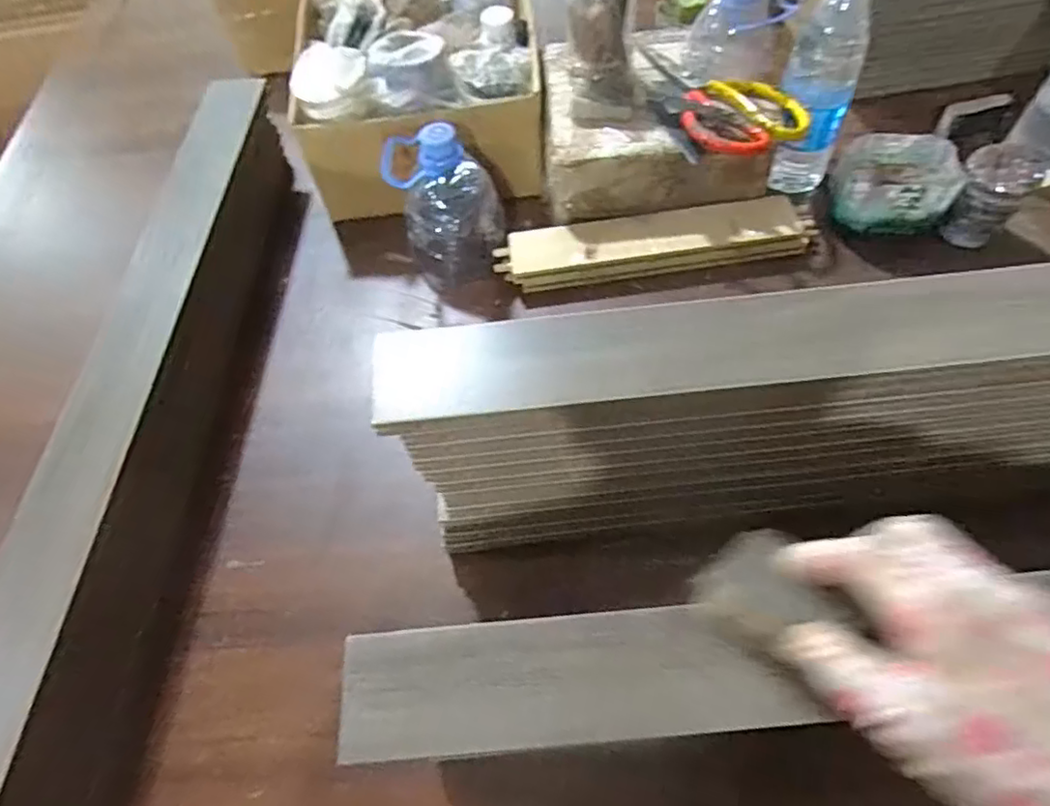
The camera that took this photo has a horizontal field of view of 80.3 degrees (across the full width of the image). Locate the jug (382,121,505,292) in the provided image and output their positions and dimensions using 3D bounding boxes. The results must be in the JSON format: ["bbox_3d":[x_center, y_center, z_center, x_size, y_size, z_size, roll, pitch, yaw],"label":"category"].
[{"bbox_3d":[-0.074,-0.197,0.609,0.103,0.135,0.095,-13,60,-3],"label":"jug"}]

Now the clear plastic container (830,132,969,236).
[{"bbox_3d":[0.364,-0.213,0.625,0.107,0.065,0.090,10,61,10],"label":"clear plastic container"}]

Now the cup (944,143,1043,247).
[{"bbox_3d":[0.441,-0.197,0.599,0.054,0.083,0.052,-2,60,3],"label":"cup"}]

